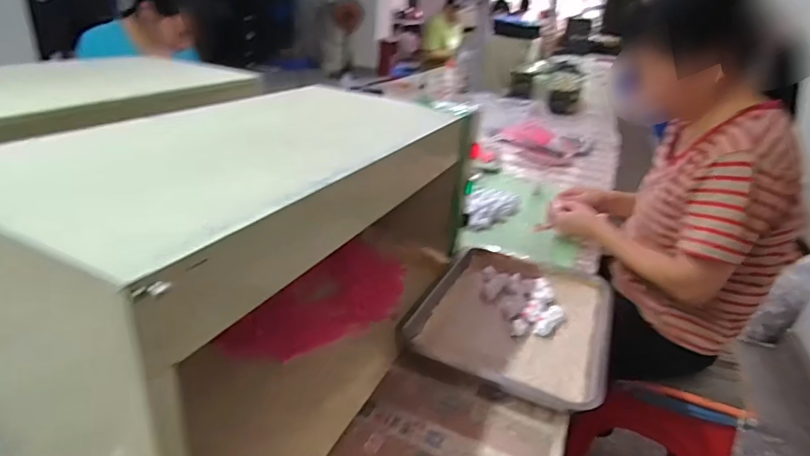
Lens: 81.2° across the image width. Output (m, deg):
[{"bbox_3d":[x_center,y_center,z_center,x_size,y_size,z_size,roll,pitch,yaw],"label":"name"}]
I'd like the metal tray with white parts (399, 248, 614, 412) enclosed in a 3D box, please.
[{"bbox_3d":[0.172,0.135,0.732,0.268,0.043,0.352,17,27,20],"label":"metal tray with white parts"}]

